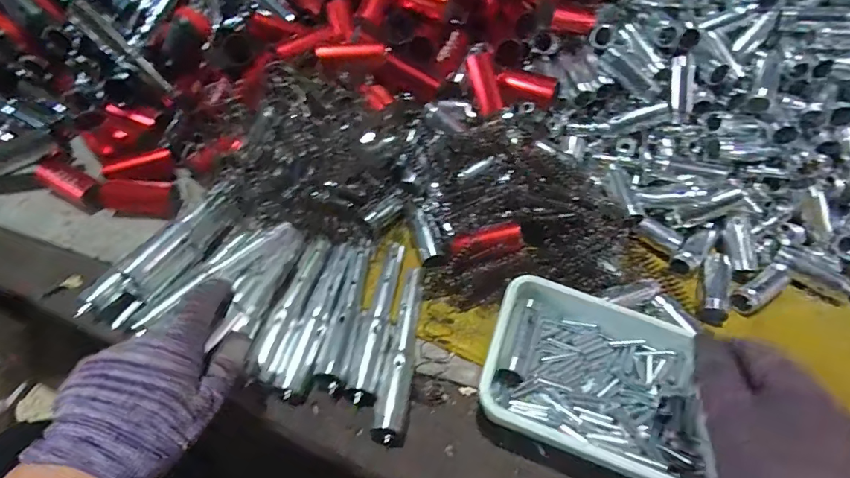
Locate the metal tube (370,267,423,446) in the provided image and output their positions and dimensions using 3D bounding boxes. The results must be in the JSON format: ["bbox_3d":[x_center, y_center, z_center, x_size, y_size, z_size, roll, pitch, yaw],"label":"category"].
[{"bbox_3d":[-0.019,0.089,0.362,0.022,0.022,0.146,9,55,1],"label":"metal tube"}]

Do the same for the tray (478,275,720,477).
[{"bbox_3d":[0.136,0.106,0.350,0.172,0.040,0.140,19,56,8],"label":"tray"}]

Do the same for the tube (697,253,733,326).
[{"bbox_3d":[0.282,0.045,0.426,0.024,0.018,0.077,22,57,10],"label":"tube"}]

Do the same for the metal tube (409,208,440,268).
[{"bbox_3d":[0.000,-0.001,0.425,0.017,0.015,0.057,-11,57,-12],"label":"metal tube"}]

